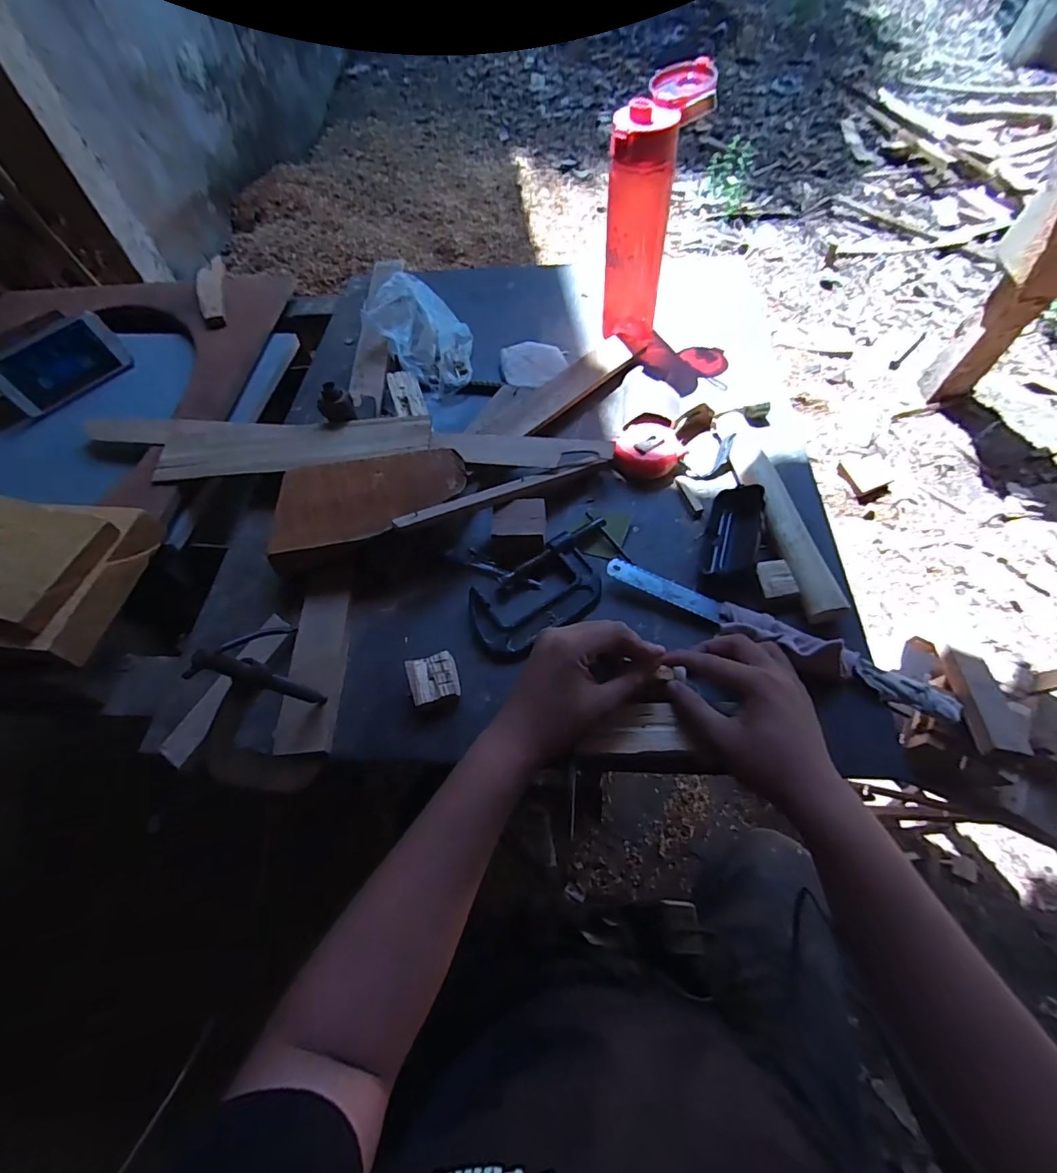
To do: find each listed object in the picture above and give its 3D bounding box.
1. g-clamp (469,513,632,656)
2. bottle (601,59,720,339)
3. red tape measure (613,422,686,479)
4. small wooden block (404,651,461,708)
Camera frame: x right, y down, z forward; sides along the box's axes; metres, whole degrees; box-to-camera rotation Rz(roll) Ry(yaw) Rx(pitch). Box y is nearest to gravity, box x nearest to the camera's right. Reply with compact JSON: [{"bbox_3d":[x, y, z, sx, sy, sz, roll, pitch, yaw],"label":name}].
[{"bbox_3d":[0.022,0.001,0.492,0.170,0.020,0.077,-32,65,-16],"label":"g-clamp"},{"bbox_3d":[0.140,-0.443,0.608,0.087,0.235,0.123,16,62,10],"label":"bottle"},{"bbox_3d":[0.135,-0.152,0.567,0.071,0.032,0.072,0,60,1],"label":"red tape measure"},{"bbox_3d":[-0.083,0.084,0.447,0.042,0.026,0.040,-17,62,-9],"label":"small wooden block"}]

